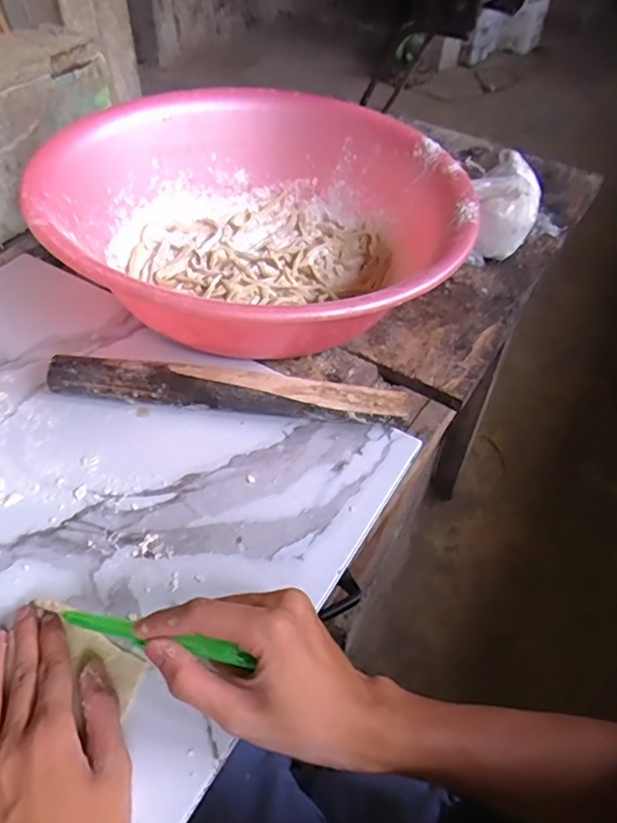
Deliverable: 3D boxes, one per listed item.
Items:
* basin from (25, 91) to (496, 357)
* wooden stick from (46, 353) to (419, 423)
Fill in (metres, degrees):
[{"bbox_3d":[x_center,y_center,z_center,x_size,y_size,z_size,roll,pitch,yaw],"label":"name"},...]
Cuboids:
[{"bbox_3d":[-0.045,-0.188,0.577,0.388,0.124,0.387,1,48,-1],"label":"basin"},{"bbox_3d":[-0.068,-0.016,0.486,0.298,0.038,0.035,4,48,3],"label":"wooden stick"}]

